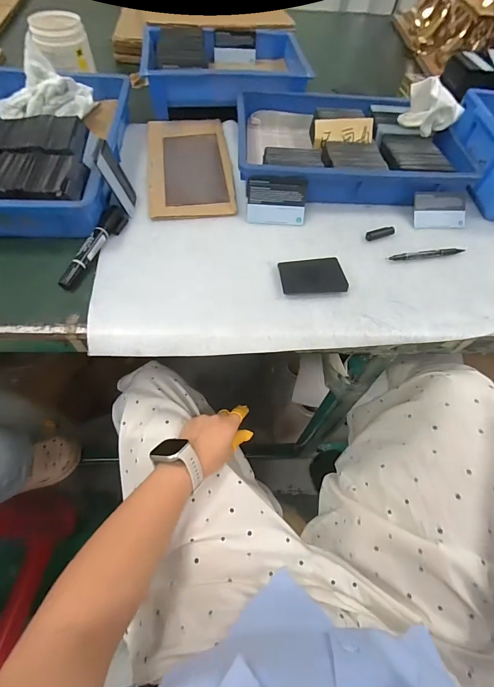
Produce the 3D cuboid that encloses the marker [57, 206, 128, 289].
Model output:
[{"bbox_3d":[-0.201,-0.133,0.458,0.029,0.014,0.145,17,59,6],"label":"marker"}]

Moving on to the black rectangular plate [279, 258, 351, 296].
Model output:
[{"bbox_3d":[0.088,-0.091,0.461,0.087,0.010,0.053,-4,59,-7],"label":"black rectangular plate"}]

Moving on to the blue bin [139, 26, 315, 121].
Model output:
[{"bbox_3d":[-0.043,-0.538,0.674,0.301,0.066,0.207,-3,59,-6],"label":"blue bin"}]

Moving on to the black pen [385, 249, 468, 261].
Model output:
[{"bbox_3d":[0.260,-0.129,0.495,0.118,0.006,0.012,-8,59,-9],"label":"black pen"}]

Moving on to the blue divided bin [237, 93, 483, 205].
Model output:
[{"bbox_3d":[0.168,-0.331,0.571,0.362,0.053,0.243,1,58,-4],"label":"blue divided bin"}]

